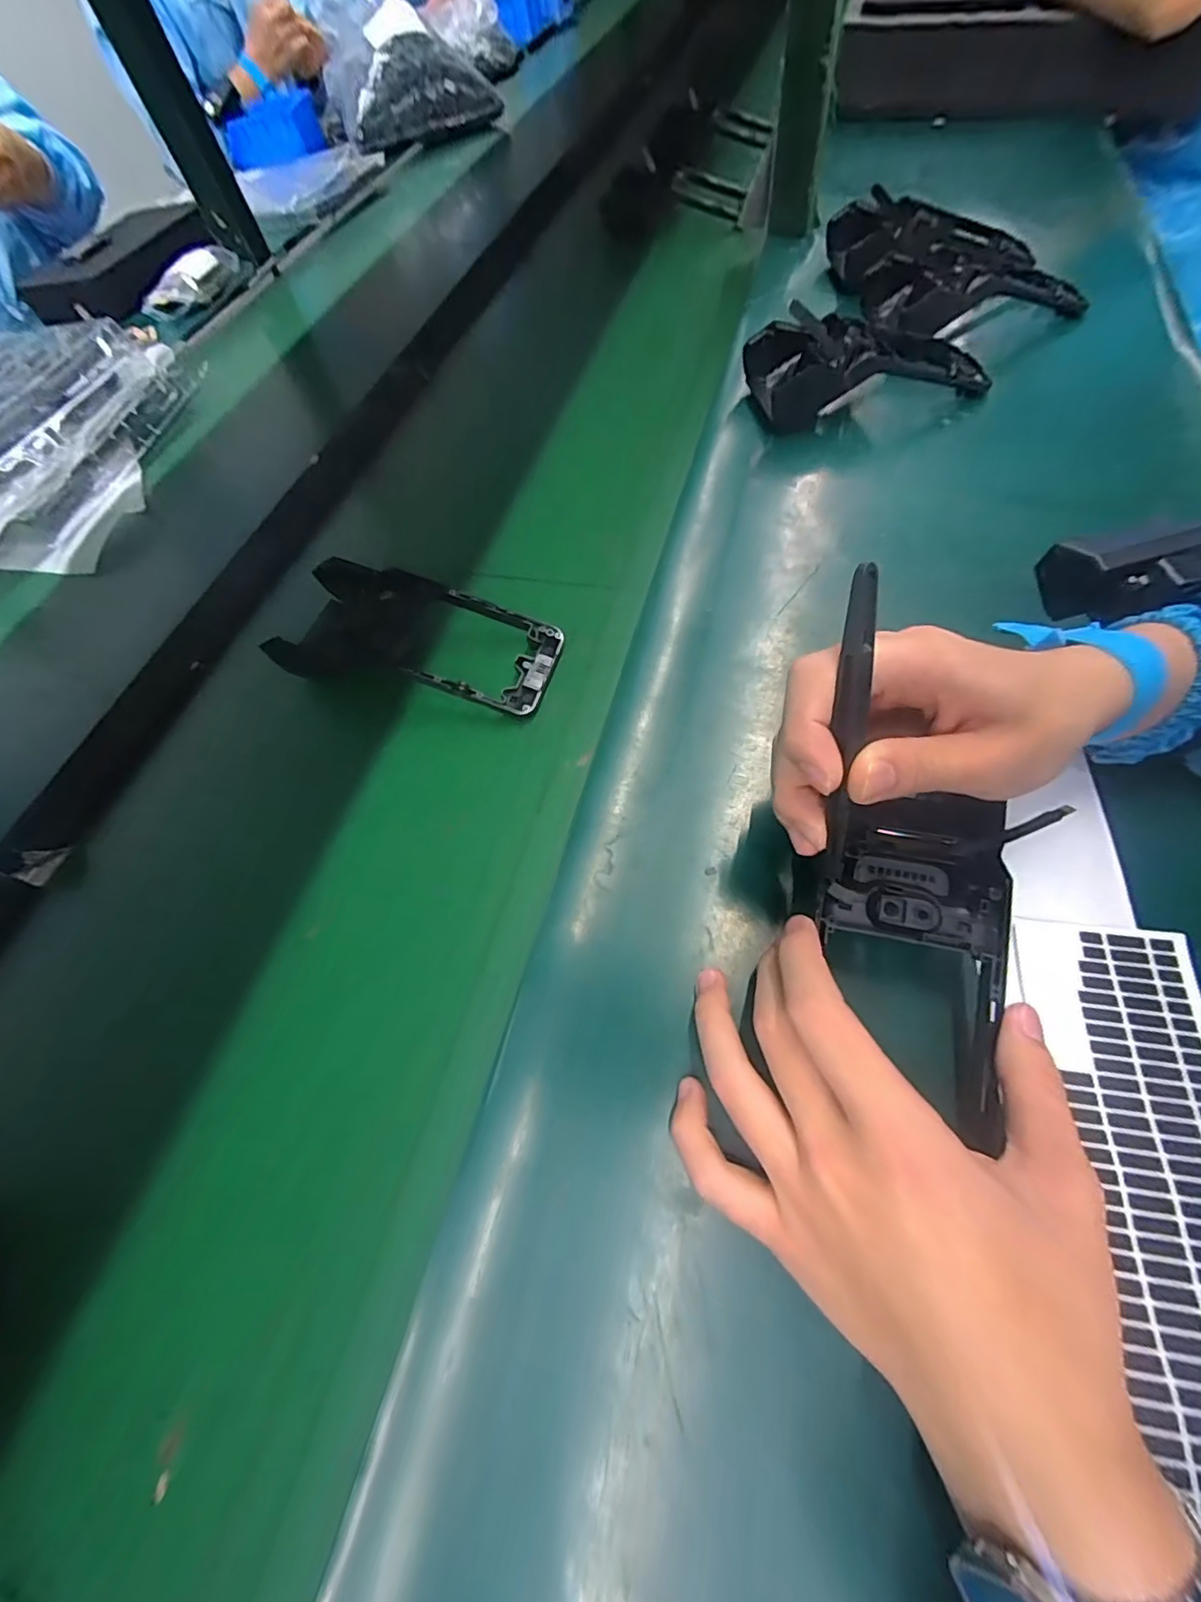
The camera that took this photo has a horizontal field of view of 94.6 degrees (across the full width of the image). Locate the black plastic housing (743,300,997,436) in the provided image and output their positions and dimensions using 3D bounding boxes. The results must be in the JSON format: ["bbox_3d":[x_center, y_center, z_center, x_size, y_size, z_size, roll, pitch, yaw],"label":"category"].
[{"bbox_3d":[0.210,-0.339,0.435,0.187,0.044,0.100,-1,62,5],"label":"black plastic housing"}]

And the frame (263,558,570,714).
[{"bbox_3d":[-0.118,-0.105,0.360,0.180,0.034,0.076,13,65,14],"label":"frame"}]

